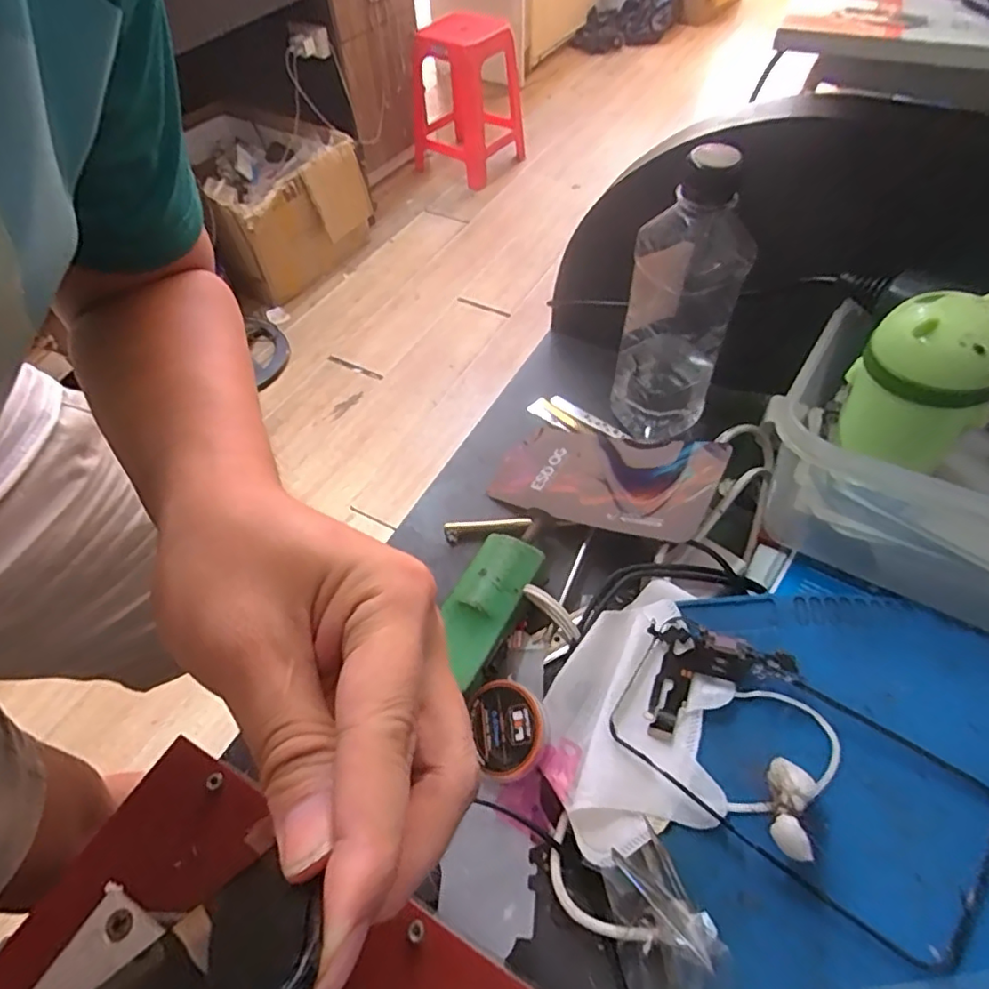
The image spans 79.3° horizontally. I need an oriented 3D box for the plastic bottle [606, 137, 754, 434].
[{"bbox_3d":[0.117,-0.115,0.387,0.058,0.188,0.054,-28,58,-17],"label":"plastic bottle"}]

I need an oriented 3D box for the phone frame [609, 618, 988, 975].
[{"bbox_3d":[0.129,0.118,0.265,0.152,0.012,0.077,31,78,36],"label":"phone frame"}]

